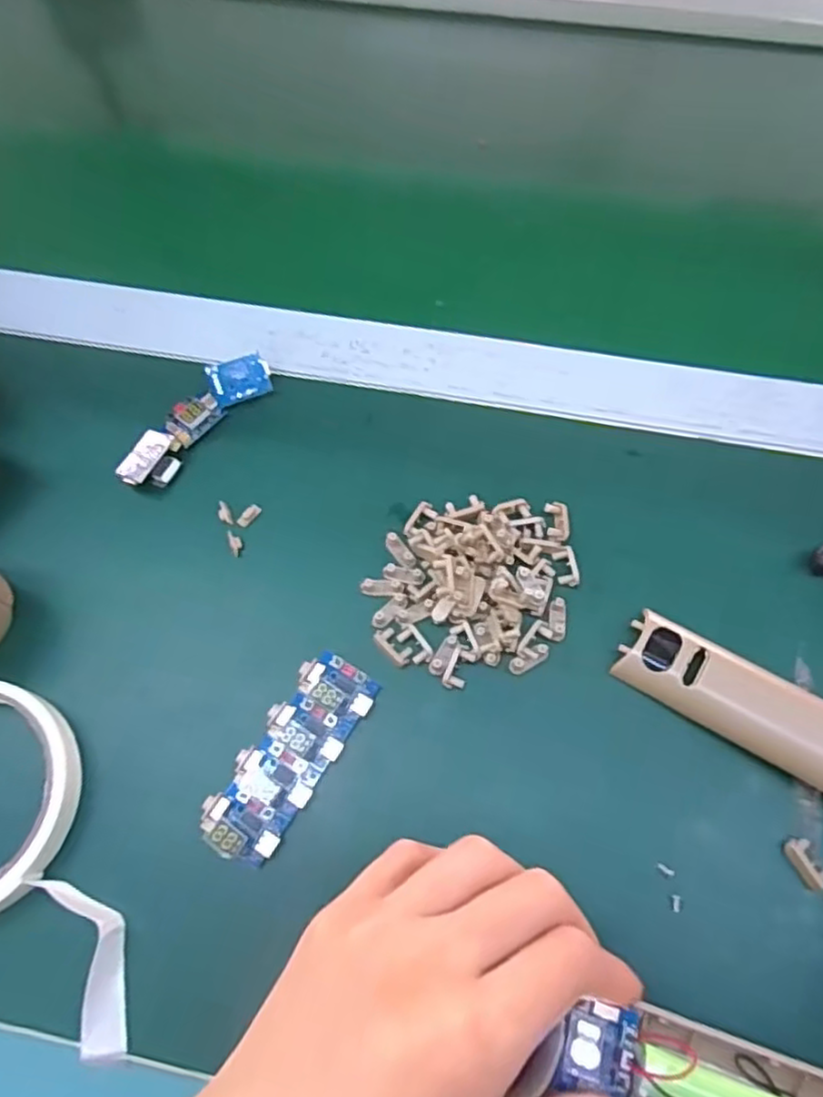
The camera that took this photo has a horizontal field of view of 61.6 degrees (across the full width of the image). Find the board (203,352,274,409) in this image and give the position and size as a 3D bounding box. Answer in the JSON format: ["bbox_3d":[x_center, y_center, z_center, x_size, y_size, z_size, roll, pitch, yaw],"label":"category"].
[{"bbox_3d":[-0.087,-0.086,0.353,0.031,0.004,0.022,-22,90,-11],"label":"board"}]

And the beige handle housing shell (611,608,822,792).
[{"bbox_3d":[0.137,0.064,0.282,0.102,0.022,0.032,30,70,13],"label":"beige handle housing shell"}]

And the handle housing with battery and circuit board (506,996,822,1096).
[{"bbox_3d":[0.084,0.168,0.213,0.118,0.025,0.036,17,67,-3],"label":"handle housing with battery and circuit board"}]

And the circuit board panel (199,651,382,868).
[{"bbox_3d":[-0.050,0.084,0.284,0.033,0.011,0.086,30,70,13],"label":"circuit board panel"}]

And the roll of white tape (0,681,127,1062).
[{"bbox_3d":[-0.165,0.124,0.262,0.084,0.022,0.152,-23,68,-9],"label":"roll of white tape"}]

